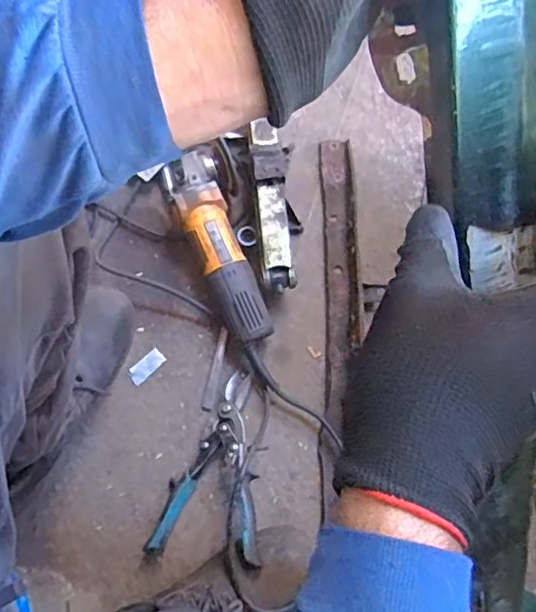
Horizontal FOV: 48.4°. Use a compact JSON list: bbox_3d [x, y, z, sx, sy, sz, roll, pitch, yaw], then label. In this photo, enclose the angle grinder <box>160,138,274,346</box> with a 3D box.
[{"bbox_3d":[-0.058,-0.085,0.799,0.094,0.076,0.277,-20,76,-7],"label":"angle grinder"}]

